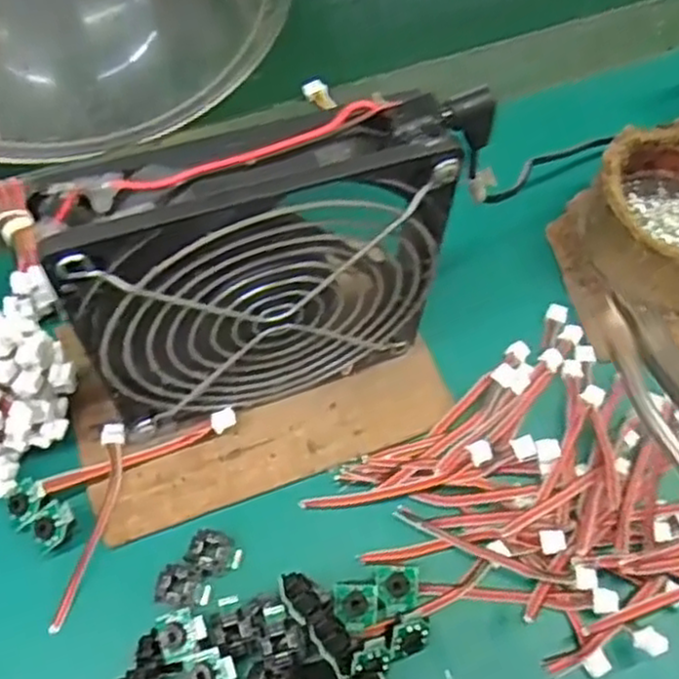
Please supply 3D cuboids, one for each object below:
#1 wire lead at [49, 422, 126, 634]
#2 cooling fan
[{"bbox_3d":[-0.089,0.067,0.264,0.011,0.004,0.074,14,70,-14],"label":"wire lead"},{"bbox_3d":[-0.021,-0.017,0.244,0.124,0.128,0.027,-18,64,-12],"label":"cooling fan"}]

